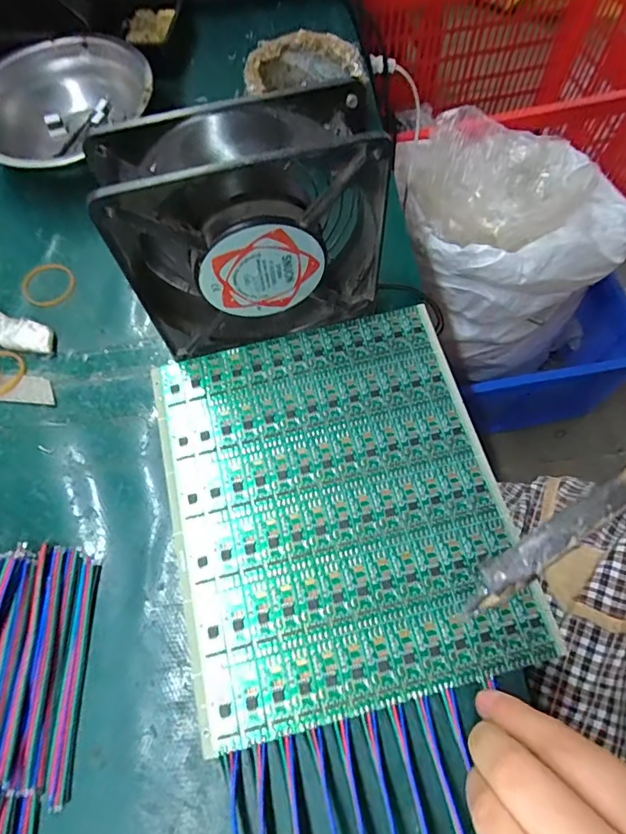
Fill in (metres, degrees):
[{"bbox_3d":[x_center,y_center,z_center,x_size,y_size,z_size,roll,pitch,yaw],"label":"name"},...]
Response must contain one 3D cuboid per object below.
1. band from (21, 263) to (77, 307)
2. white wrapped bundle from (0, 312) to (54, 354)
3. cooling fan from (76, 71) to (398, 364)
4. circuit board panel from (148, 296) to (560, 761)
[{"bbox_3d":[-0.170,-0.086,0.308,0.034,0.004,0.032,-1,67,2],"label":"band"},{"bbox_3d":[-0.186,-0.053,0.292,0.064,0.008,0.022,18,69,9],"label":"white wrapped bundle"},{"bbox_3d":[-0.029,-0.086,0.238,0.118,0.118,0.041,-14,67,-4],"label":"cooling fan"},{"bbox_3d":[0.009,0.038,0.247,0.159,0.005,0.191,-14,67,-4],"label":"circuit board panel"}]

